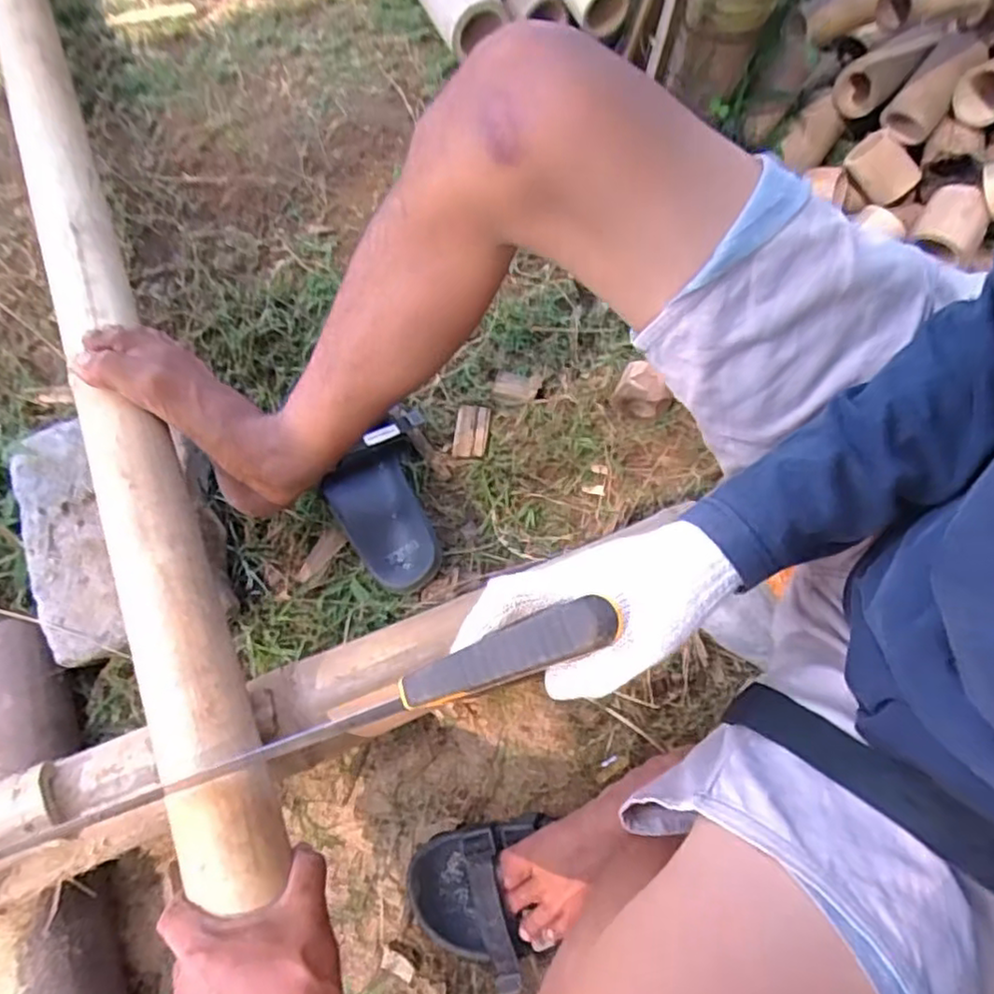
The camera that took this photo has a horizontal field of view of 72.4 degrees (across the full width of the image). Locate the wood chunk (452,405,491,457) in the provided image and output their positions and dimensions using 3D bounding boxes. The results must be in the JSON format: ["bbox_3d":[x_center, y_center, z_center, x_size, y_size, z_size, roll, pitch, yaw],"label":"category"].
[{"bbox_3d":[-0.031,-0.080,0.823,0.040,0.009,0.066,7,67,6],"label":"wood chunk"}]

